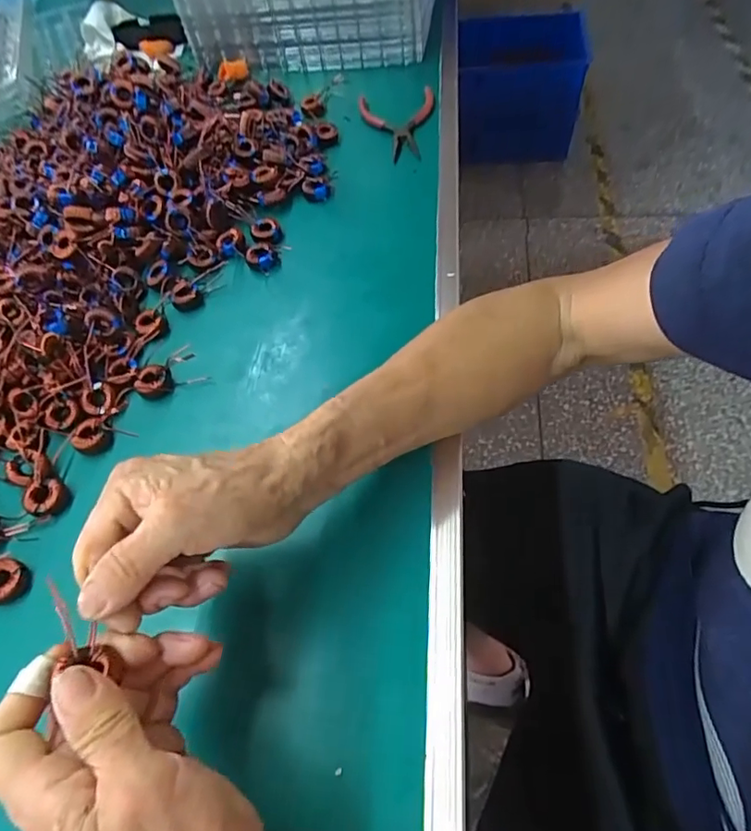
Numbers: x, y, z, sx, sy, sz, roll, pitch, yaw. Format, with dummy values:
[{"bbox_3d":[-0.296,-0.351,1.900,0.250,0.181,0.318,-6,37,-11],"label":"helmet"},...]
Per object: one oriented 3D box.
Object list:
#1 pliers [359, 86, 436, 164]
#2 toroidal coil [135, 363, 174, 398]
[{"bbox_3d":[0.018,-0.318,0.591,0.080,0.022,0.126,6,59,11],"label":"pliers"},{"bbox_3d":[-0.175,-0.028,0.427,0.028,0.007,0.028,-3,58,5],"label":"toroidal coil"}]

